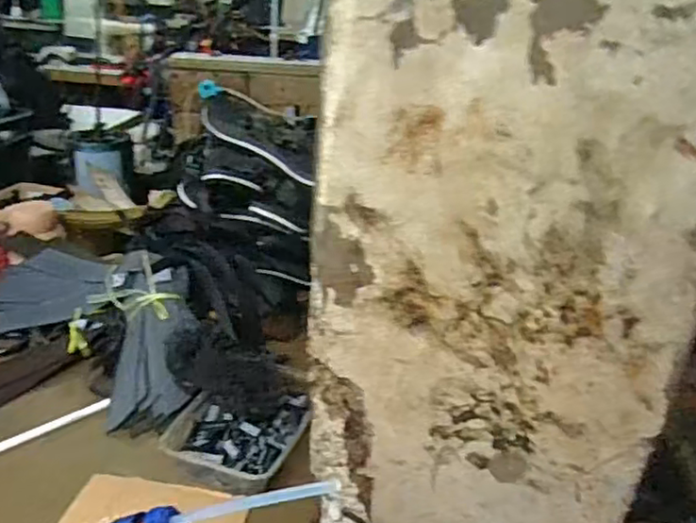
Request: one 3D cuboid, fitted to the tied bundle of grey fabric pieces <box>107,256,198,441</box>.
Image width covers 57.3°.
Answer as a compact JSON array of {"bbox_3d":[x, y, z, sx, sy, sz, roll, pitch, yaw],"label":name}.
[{"bbox_3d":[-0.229,0.088,0.748,0.093,0.048,0.251,-3,47,-15],"label":"tied bundle of grey fabric pieces"}]

